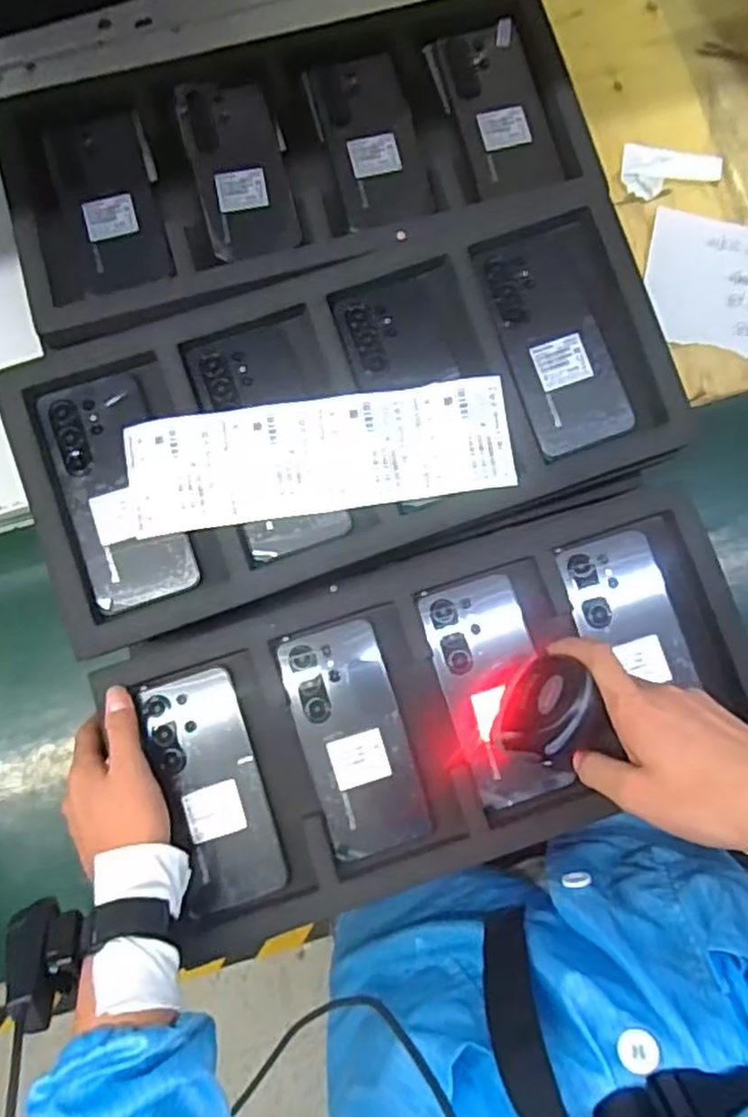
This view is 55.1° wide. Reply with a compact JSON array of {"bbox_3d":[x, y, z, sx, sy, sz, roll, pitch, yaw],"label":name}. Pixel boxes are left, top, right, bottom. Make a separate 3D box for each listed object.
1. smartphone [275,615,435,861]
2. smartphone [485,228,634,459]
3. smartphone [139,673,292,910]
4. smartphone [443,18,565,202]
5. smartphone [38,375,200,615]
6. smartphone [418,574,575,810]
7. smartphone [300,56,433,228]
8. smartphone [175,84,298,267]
[{"bbox_3d":[-0.014,0.135,0.540,0.075,0.006,0.166,-17,81,-4],"label":"smartphone"},{"bbox_3d":[0.139,-0.165,0.547,0.074,0.006,0.162,-18,88,-2],"label":"smartphone"},{"bbox_3d":[-0.120,0.173,0.540,0.075,0.015,0.170,-17,84,0],"label":"smartphone"},{"bbox_3d":[0.109,-0.387,0.618,0.071,0.007,0.161,-11,81,-3],"label":"smartphone"},{"bbox_3d":[-0.186,-0.048,0.524,0.076,0.006,0.166,-18,87,-6],"label":"smartphone"},{"bbox_3d":[0.093,0.100,0.549,0.075,0.010,0.164,-16,81,-4],"label":"smartphone"},{"bbox_3d":[-0.003,-0.355,0.611,0.079,0.008,0.159,-15,81,-4],"label":"smartphone"},{"bbox_3d":[-0.114,-0.329,0.603,0.073,0.009,0.158,-15,81,-4],"label":"smartphone"}]

